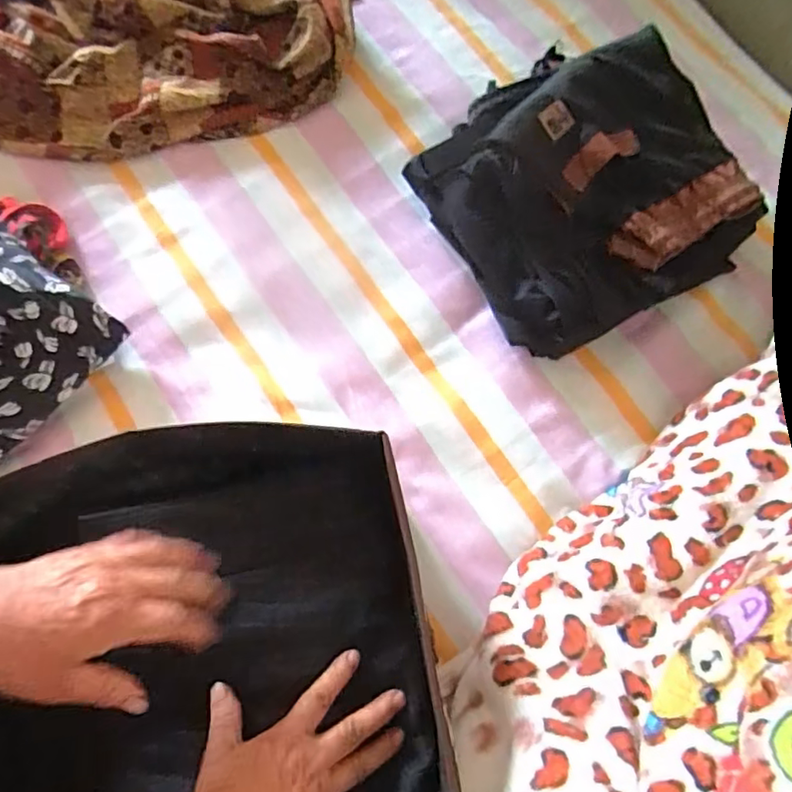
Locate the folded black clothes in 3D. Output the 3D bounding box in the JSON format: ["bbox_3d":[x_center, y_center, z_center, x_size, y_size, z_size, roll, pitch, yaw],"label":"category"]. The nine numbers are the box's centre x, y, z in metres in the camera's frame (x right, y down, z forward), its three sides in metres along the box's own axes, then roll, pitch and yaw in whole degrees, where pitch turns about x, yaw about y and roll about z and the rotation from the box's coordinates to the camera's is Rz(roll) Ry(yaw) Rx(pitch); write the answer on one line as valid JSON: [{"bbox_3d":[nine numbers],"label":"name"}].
[{"bbox_3d":[0.207,-0.247,0.644,0.316,0.122,0.327,-26,77,-8],"label":"folded black clothes"}]

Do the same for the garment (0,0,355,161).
[{"bbox_3d":[-0.315,-0.541,0.718,0.473,0.106,0.447,-13,75,-5],"label":"garment"}]

